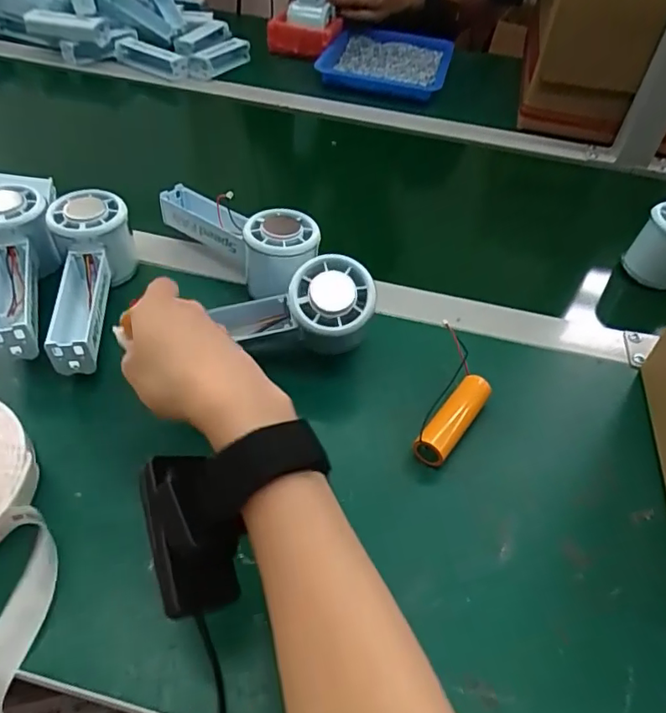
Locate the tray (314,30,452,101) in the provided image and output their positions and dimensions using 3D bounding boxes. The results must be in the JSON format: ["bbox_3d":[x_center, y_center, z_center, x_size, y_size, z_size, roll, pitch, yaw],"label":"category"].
[{"bbox_3d":[0.081,-0.431,0.803,0.171,0.030,0.210,13,48,7],"label":"tray"}]

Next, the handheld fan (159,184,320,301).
[{"bbox_3d":[-0.078,-0.103,0.457,0.155,0.059,0.053,36,54,24],"label":"handheld fan"}]

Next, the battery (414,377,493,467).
[{"bbox_3d":[0.080,0.044,0.367,0.020,0.023,0.073,31,52,22],"label":"battery"}]

